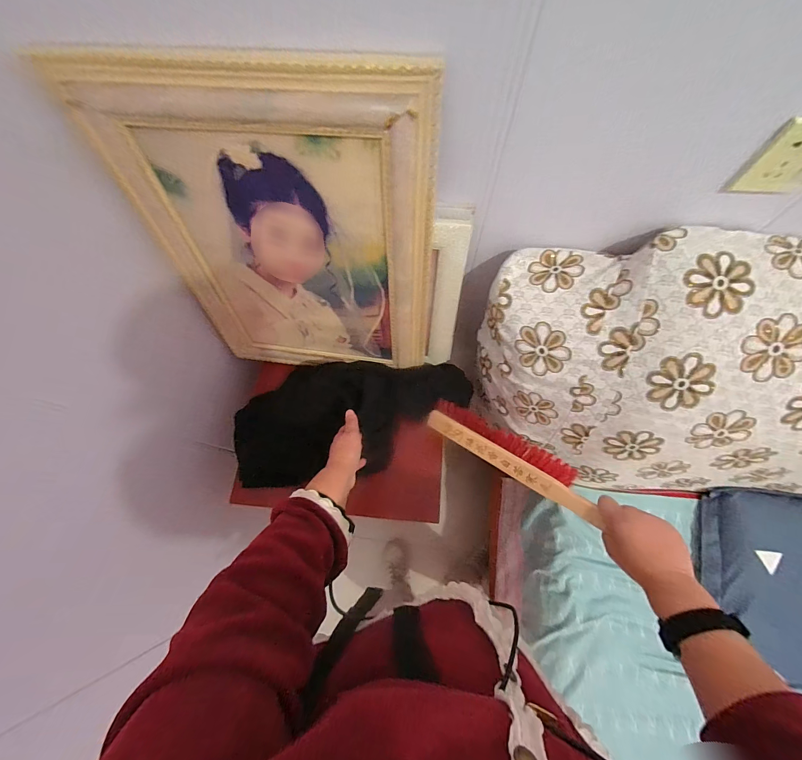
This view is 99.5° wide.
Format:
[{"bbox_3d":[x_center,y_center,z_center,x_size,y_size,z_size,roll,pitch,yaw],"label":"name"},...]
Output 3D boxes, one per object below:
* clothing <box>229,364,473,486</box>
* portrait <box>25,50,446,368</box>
[{"bbox_3d":[-0.100,0.079,0.734,0.508,0.099,0.226,-10,71,-1],"label":"clothing"},{"bbox_3d":[-0.175,-0.189,0.563,0.441,0.513,0.027,7,56,5],"label":"portrait"}]

